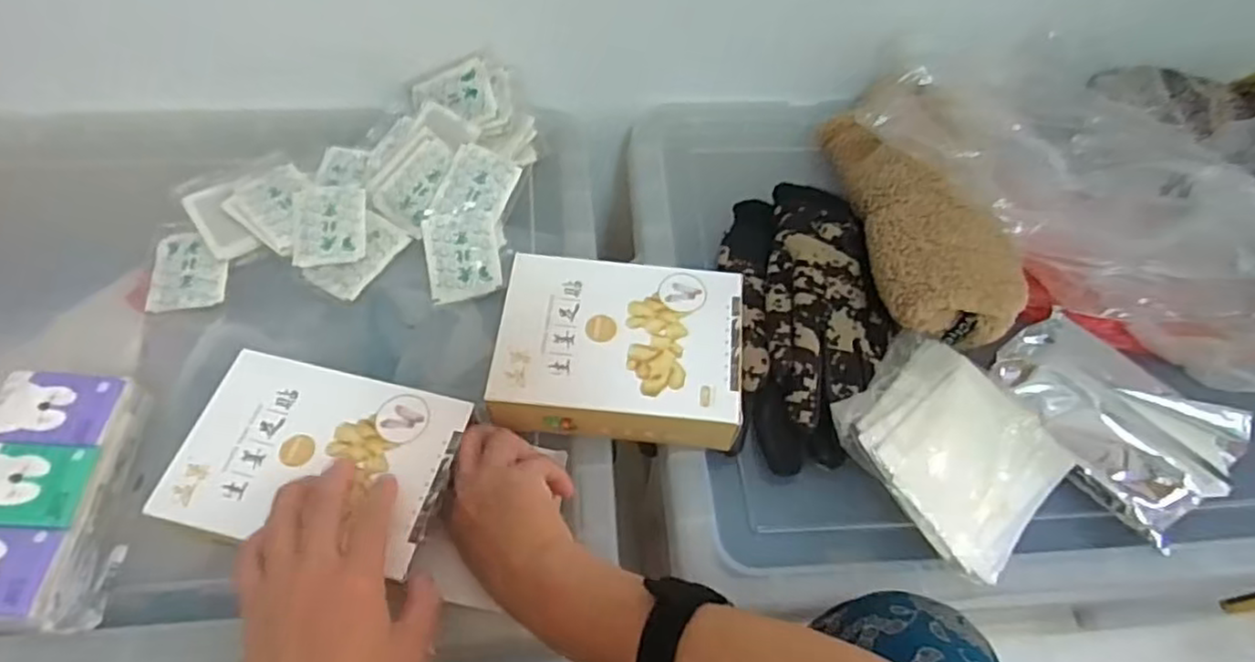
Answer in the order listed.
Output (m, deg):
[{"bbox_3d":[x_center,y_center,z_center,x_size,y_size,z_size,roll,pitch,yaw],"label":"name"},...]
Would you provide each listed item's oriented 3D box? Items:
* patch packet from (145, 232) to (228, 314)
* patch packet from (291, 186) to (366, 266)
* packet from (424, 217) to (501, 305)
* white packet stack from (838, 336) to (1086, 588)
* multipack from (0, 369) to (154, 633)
[{"bbox_3d":[-0.361,-0.051,0.586,0.059,0.005,0.075,-8,61,-6],"label":"patch packet"},{"bbox_3d":[-0.253,-0.091,0.604,0.057,0.006,0.076,-6,64,-9],"label":"patch packet"},{"bbox_3d":[-0.139,-0.064,0.599,0.059,0.004,0.078,-11,69,-7],"label":"packet"},{"bbox_3d":[0.231,0.078,0.503,0.145,0.028,0.135,41,65,19],"label":"white packet stack"},{"bbox_3d":[-0.373,0.105,0.454,0.094,0.053,0.164,1,59,-4],"label":"multipack"}]

